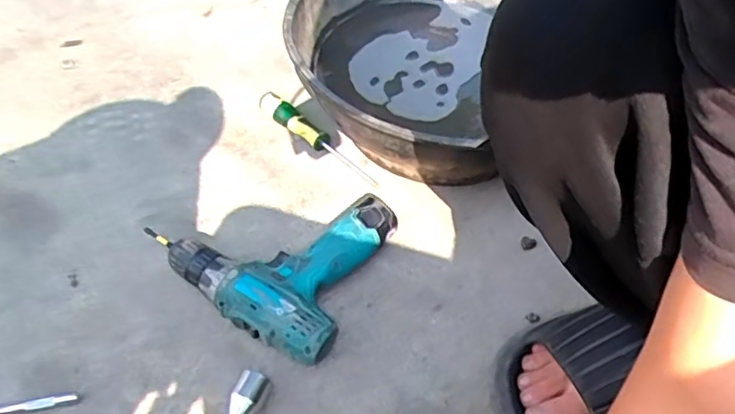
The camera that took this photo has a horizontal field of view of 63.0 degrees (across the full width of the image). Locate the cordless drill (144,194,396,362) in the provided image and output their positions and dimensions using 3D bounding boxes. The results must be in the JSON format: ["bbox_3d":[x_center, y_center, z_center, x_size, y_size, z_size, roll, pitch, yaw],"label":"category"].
[{"bbox_3d":[-0.082,0.036,0.607,0.204,0.050,0.191,31,57,18],"label":"cordless drill"}]

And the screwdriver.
[{"bbox_3d":[-0.060,-0.084,0.727,0.178,0.027,0.024,38,58,8],"label":"screwdriver"}]

